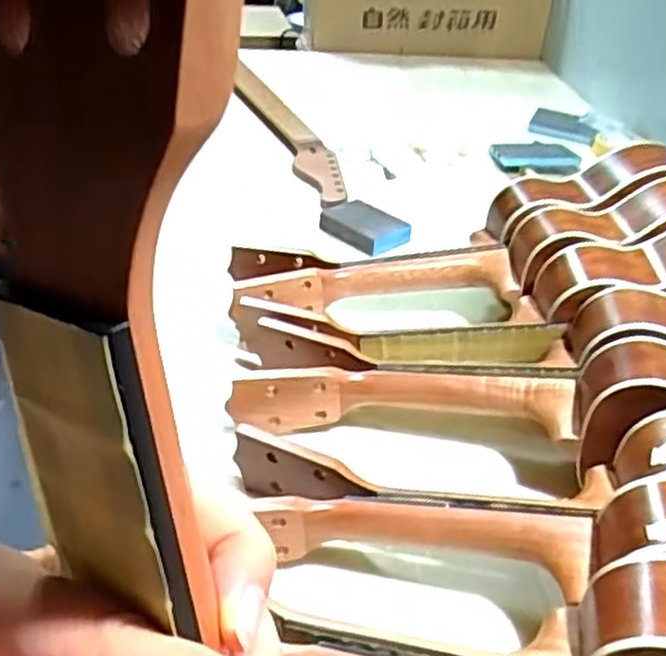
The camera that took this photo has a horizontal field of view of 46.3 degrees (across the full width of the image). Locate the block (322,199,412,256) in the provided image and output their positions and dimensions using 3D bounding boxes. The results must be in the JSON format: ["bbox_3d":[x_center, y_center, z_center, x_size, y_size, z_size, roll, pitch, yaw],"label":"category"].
[{"bbox_3d":[0.039,-0.125,0.954,0.100,0.024,0.060,32,43,33],"label":"block"}]

